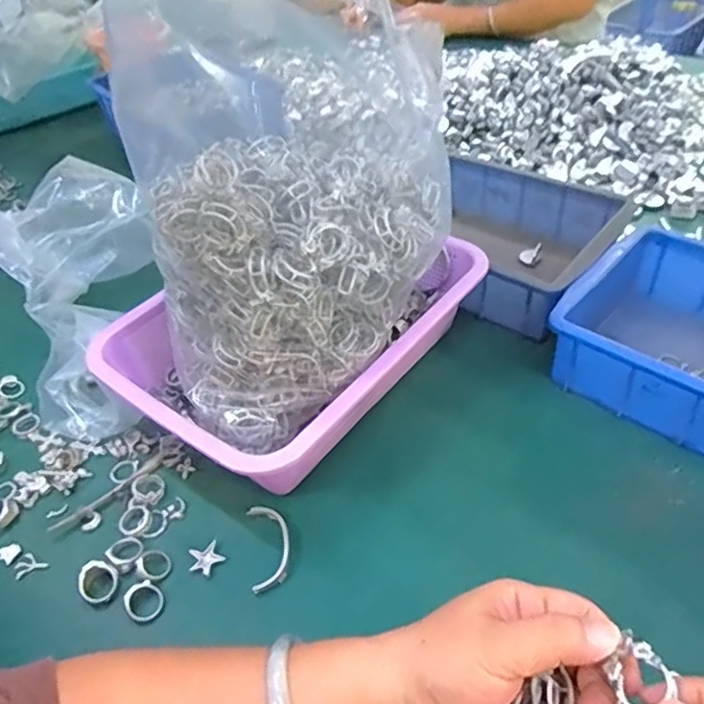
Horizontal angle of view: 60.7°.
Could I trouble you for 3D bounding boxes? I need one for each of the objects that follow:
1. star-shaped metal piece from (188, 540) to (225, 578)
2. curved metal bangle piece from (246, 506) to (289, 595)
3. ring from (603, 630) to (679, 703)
[{"bbox_3d":[-0.103,0.148,0.428,0.024,0.004,0.025,-15,44,-9],"label":"star-shaped metal piece"},{"bbox_3d":[-0.060,0.137,0.430,0.028,0.010,0.067,-11,44,-4],"label":"curved metal bangle piece"},{"bbox_3d":[0.121,0.138,0.257,0.025,0.013,0.028,-21,45,-14],"label":"ring"}]

